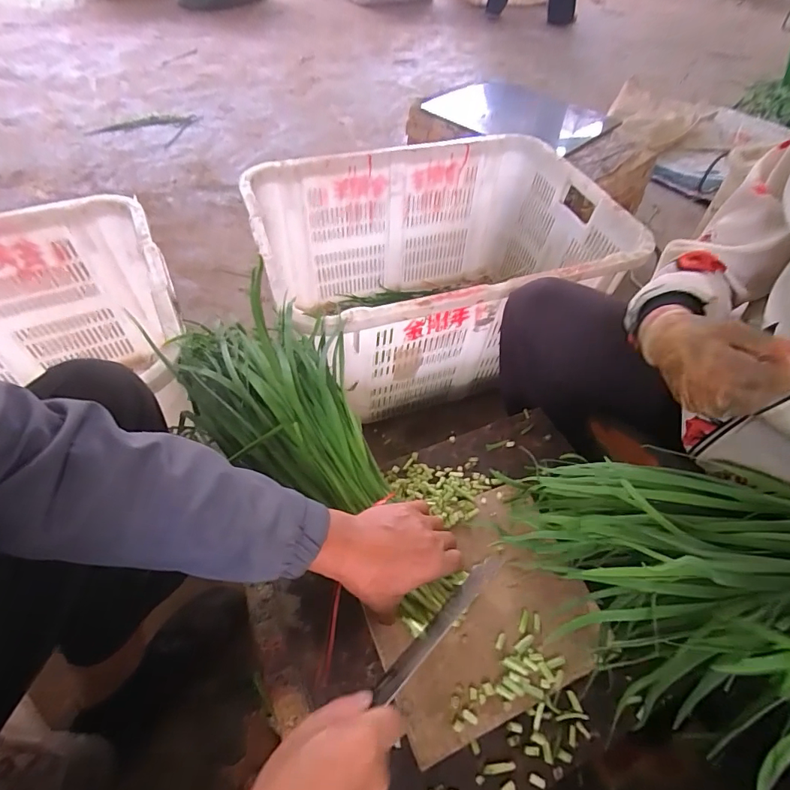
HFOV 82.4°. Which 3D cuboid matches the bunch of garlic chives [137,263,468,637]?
[{"bbox_3d":[-0.087,0.050,0.528,0.189,0.108,0.446,-36,70,-26],"label":"bunch of garlic chives"}]

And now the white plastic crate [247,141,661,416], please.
[{"bbox_3d":[0.113,-0.249,0.952,0.737,0.346,0.483,-15,55,-14],"label":"white plastic crate"}]

